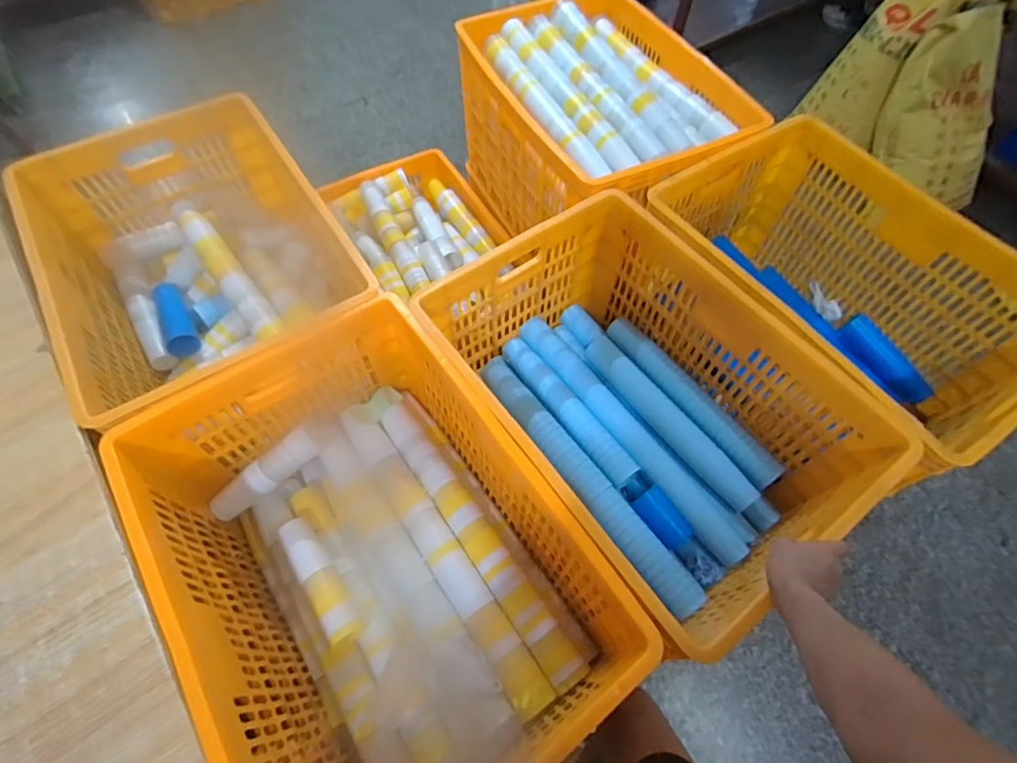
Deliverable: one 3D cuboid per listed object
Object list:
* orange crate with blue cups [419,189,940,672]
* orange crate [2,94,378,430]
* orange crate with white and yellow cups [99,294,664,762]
[{"bbox_3d":[0.222,0.041,0.895,0.474,0.319,0.641,-33,66,-15],"label":"orange crate with blue cups"},{"bbox_3d":[-0.560,-0.208,0.982,0.430,0.292,0.624,-31,65,-17],"label":"orange crate"},{"bbox_3d":[-0.181,0.261,0.770,0.460,0.332,0.646,-32,65,-15],"label":"orange crate with white and yellow cups"}]

